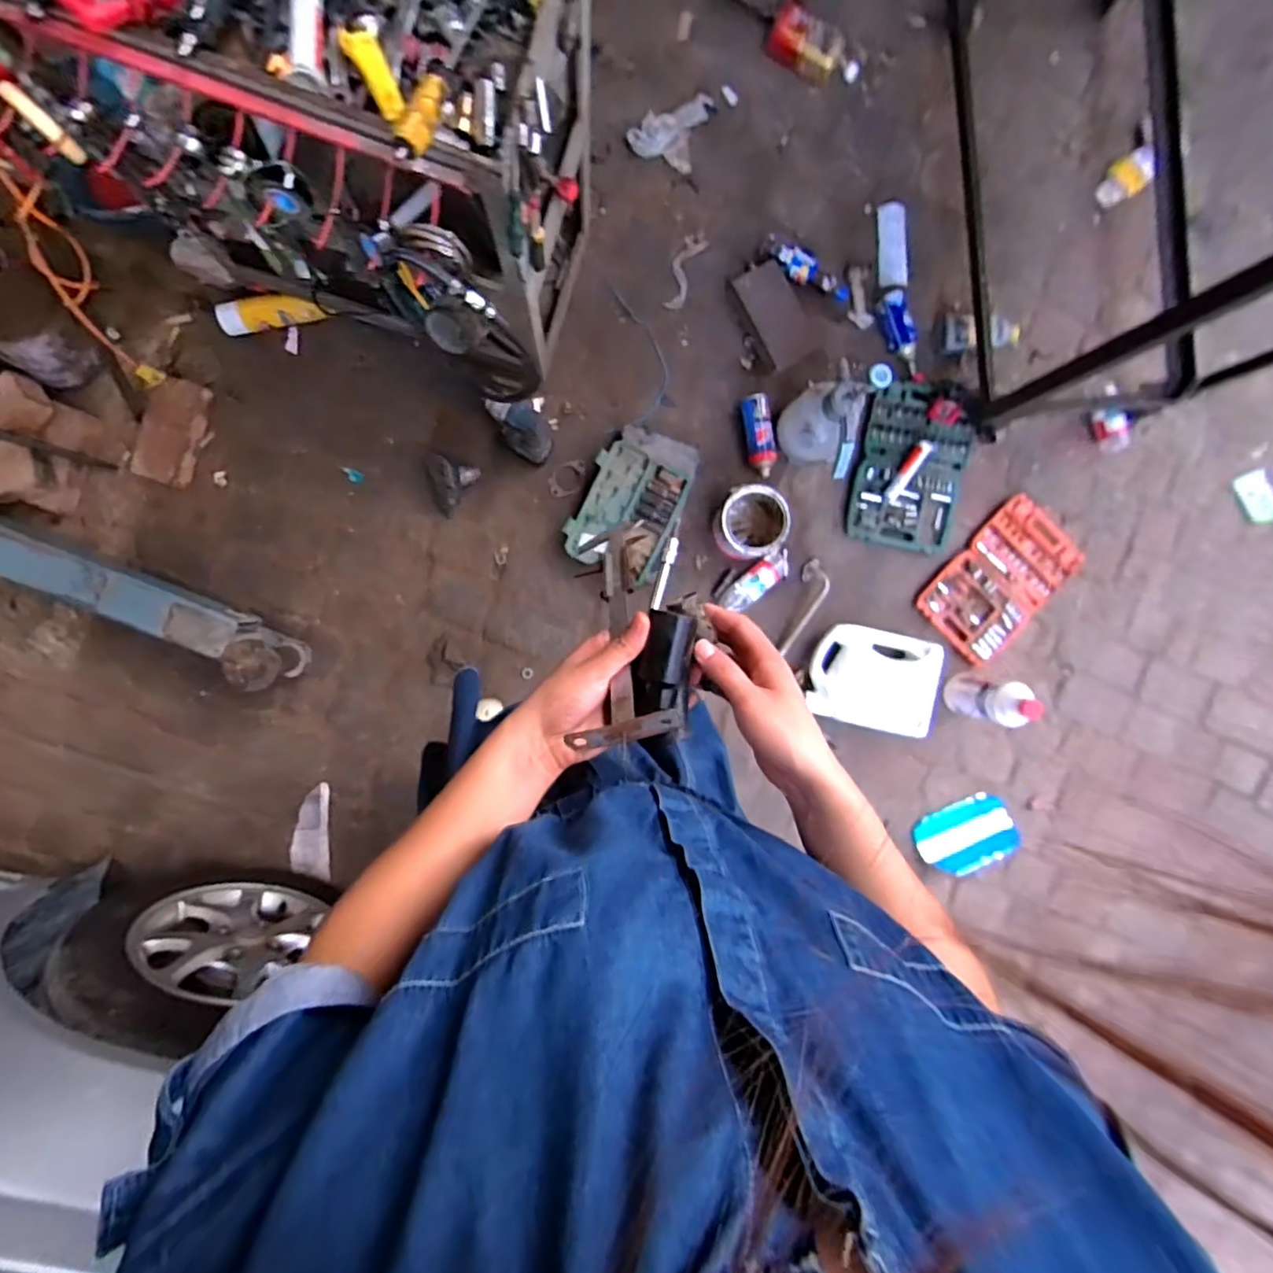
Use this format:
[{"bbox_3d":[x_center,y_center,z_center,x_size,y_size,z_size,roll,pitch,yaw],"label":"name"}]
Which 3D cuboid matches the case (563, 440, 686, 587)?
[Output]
[{"bbox_3d":[-0.021,-0.285,1.395,0.218,0.039,0.283,24,90,-4],"label":"case"}]

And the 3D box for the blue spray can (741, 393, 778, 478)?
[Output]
[{"bbox_3d":[0.289,-0.476,1.448,0.065,0.079,0.188,-13,94,-2],"label":"blue spray can"}]

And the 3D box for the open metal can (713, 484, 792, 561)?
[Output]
[{"bbox_3d":[0.264,-0.260,1.401,0.148,0.124,0.160,0,92,-4],"label":"open metal can"}]

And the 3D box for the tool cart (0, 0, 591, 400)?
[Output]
[{"bbox_3d":[-0.463,-0.770,0.943,0.715,0.689,0.473,22,90,-4],"label":"tool cart"}]

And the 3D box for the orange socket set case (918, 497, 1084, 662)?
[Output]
[{"bbox_3d":[0.897,-0.139,1.495,0.244,0.029,0.378,43,89,-4],"label":"orange socket set case"}]

